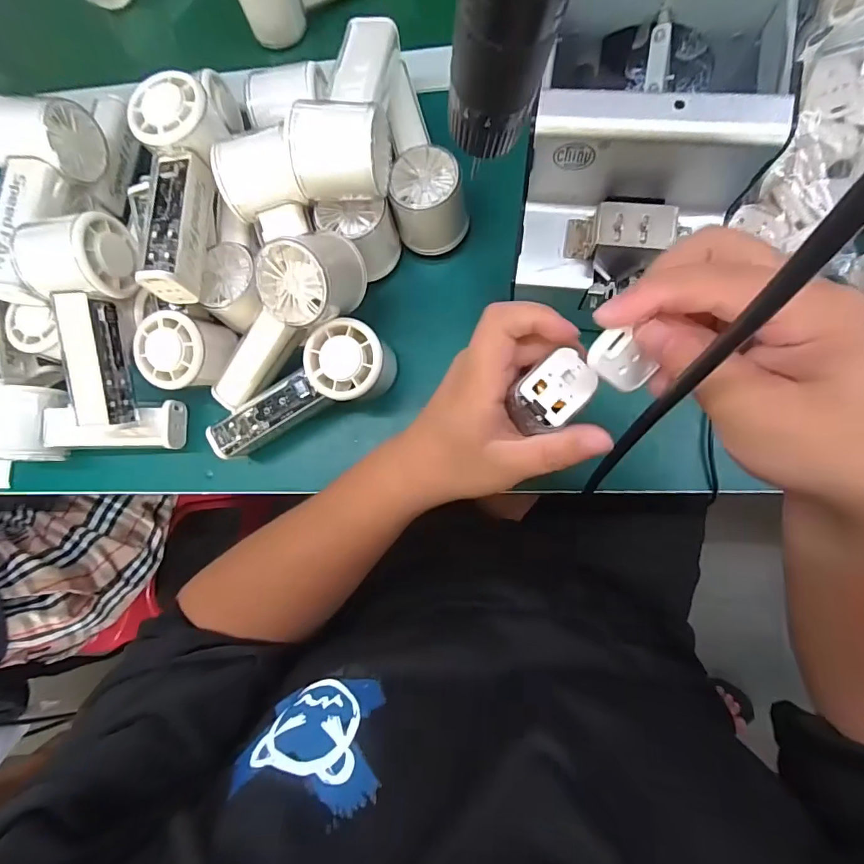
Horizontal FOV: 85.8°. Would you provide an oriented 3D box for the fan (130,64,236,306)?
[{"bbox_3d":[-0.187,-0.174,0.337,0.053,0.050,0.157,6,96,8],"label":"fan"}]

